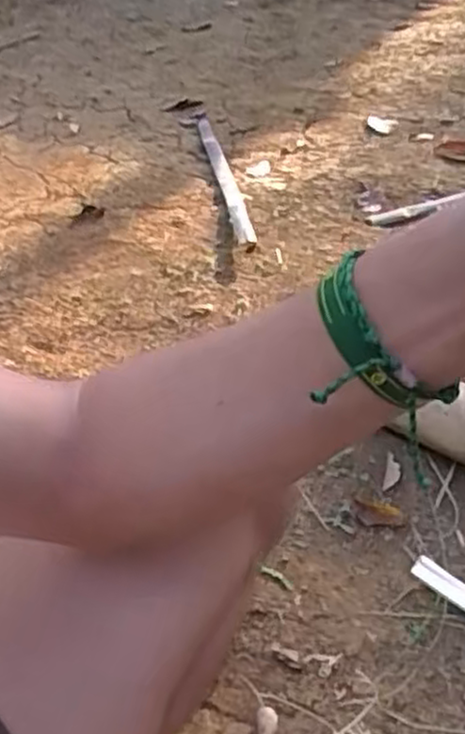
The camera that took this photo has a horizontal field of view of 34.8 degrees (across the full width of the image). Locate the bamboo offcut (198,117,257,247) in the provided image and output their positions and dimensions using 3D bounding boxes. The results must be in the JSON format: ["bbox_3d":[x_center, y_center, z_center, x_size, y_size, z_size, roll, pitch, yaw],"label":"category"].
[{"bbox_3d":[-0.022,-0.445,1.697,0.040,0.033,0.749,-9,37,-4],"label":"bamboo offcut"}]

